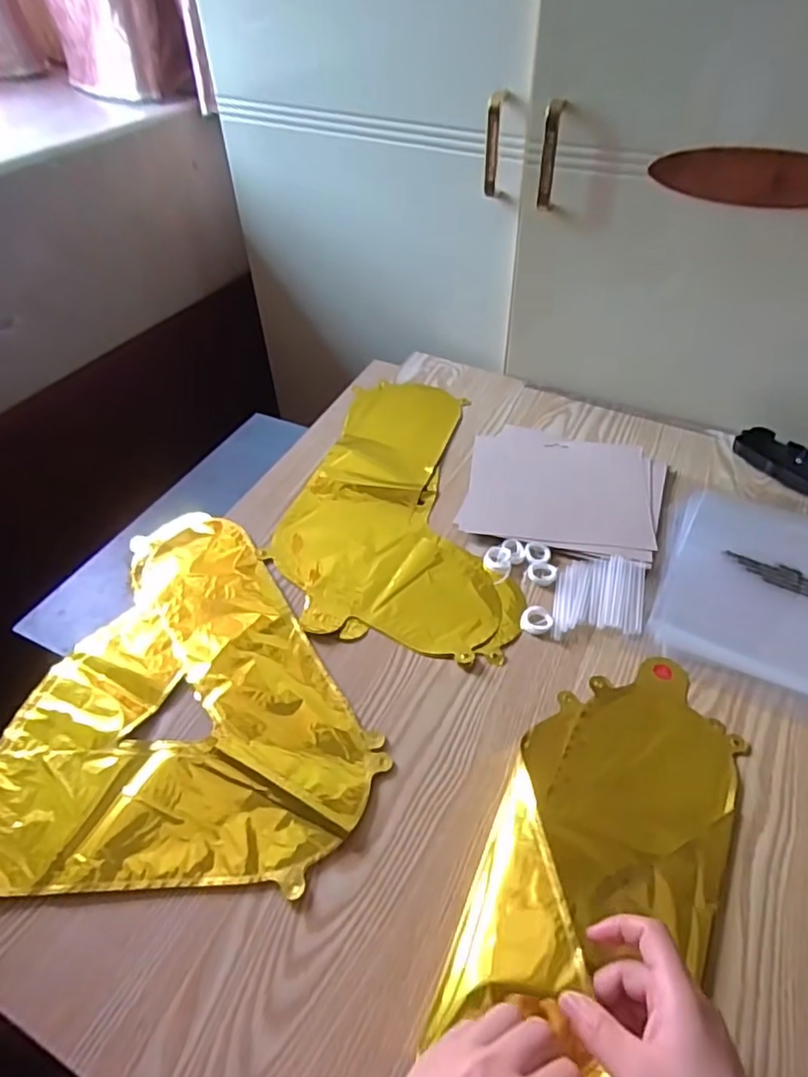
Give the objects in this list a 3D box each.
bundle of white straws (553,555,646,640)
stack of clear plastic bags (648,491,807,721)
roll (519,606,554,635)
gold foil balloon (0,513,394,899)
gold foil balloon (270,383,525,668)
[{"bbox_3d":[0.181,0.054,0.586,0.079,0.007,0.095,9,48,10],"label":"bundle of white straws"},{"bbox_3d":[0.363,0.049,0.602,0.221,0.008,0.244,20,51,20],"label":"stack of clear plastic bags"},{"bbox_3d":[0.121,0.074,0.575,0.028,0.008,0.027,-1,47,1],"label":"roll"},{"bbox_3d":[-0.196,0.105,0.544,0.333,0.012,0.356,-1,47,1],"label":"gold foil balloon"},{"bbox_3d":[-0.003,-0.050,0.699,0.231,0.010,0.407,2,47,4],"label":"gold foil balloon"}]

